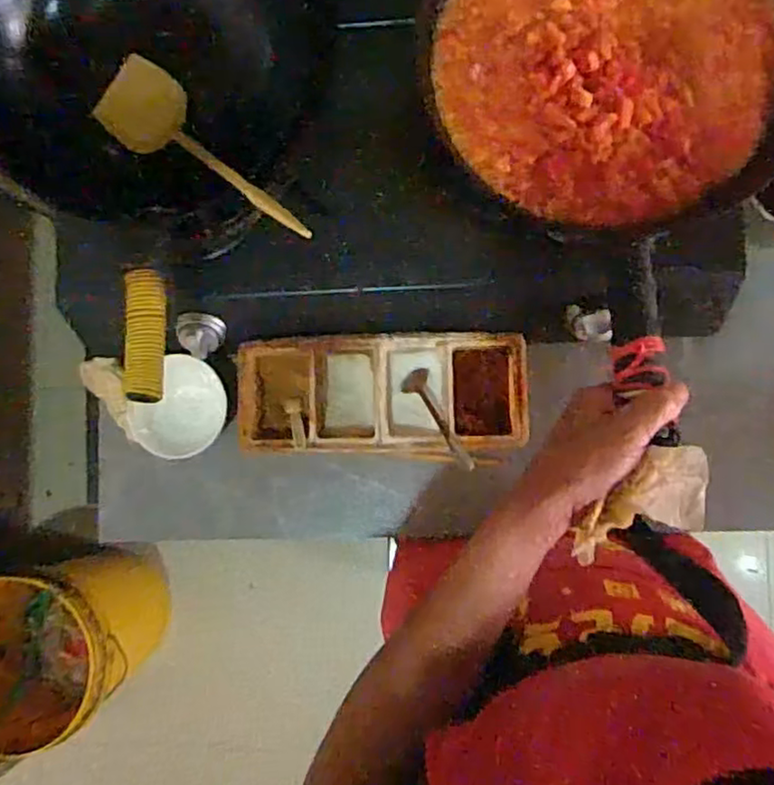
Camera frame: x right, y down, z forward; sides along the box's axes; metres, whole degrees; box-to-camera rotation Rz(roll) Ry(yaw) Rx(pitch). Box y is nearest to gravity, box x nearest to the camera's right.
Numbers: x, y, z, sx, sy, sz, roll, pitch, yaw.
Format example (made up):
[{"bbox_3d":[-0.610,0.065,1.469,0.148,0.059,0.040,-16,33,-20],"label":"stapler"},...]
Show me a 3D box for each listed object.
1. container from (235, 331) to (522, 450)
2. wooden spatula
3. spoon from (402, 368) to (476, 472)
[{"bbox_3d":[-0.005,0.003,0.733,0.307,0.058,0.129,-1,86,5],"label":"container"},{"bbox_3d":[-0.168,-0.224,0.629,0.267,0.051,0.080,39,90,6],"label":"wooden spatula"},{"bbox_3d":[0.053,0.024,0.708,0.033,0.028,0.152,-32,47,2],"label":"spoon"}]

